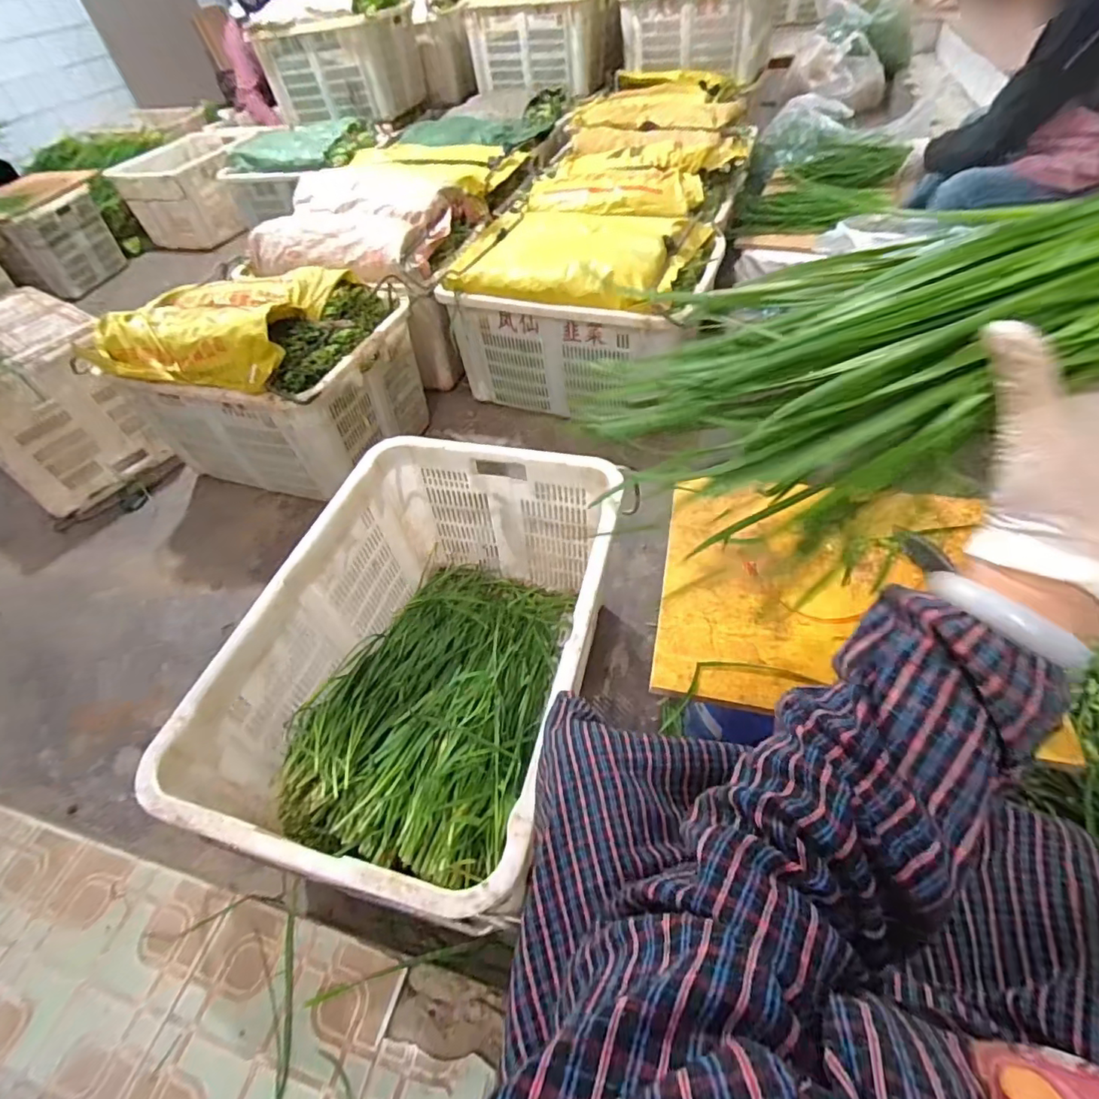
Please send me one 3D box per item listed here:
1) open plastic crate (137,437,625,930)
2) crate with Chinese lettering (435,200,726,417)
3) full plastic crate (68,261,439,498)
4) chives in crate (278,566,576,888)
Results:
[{"bbox_3d":[-0.157,0.176,0.884,0.463,0.346,0.670,8,51,12],"label":"open plastic crate"},{"bbox_3d":[0.118,-0.683,1.524,0.634,0.377,0.514,15,53,18],"label":"crate with Chinese lettering"},{"bbox_3d":[-0.686,-0.442,1.394,0.613,0.430,0.471,12,52,16],"label":"full plastic crate"},{"bbox_3d":[-0.181,0.232,0.965,0.340,0.208,0.583,8,51,13],"label":"chives in crate"}]

